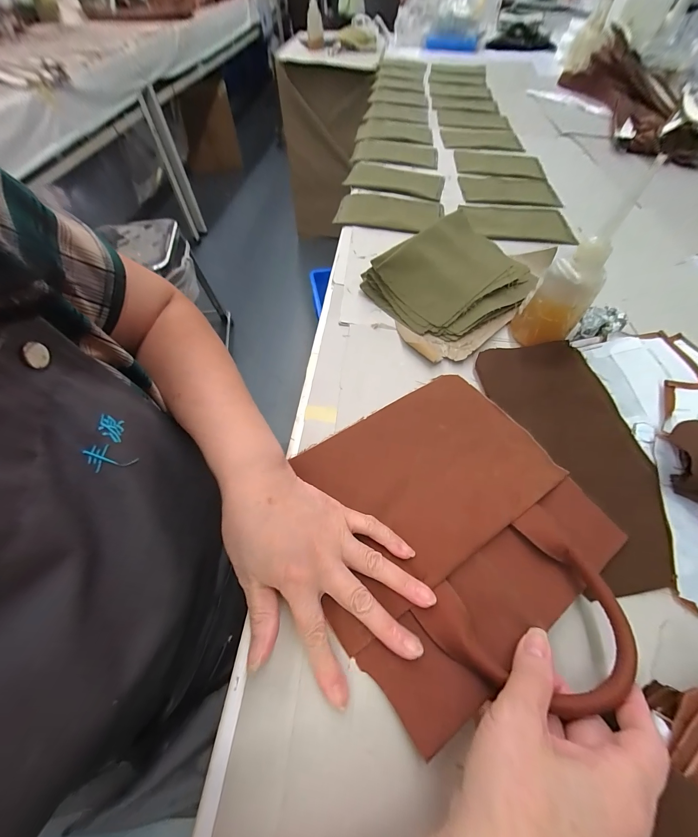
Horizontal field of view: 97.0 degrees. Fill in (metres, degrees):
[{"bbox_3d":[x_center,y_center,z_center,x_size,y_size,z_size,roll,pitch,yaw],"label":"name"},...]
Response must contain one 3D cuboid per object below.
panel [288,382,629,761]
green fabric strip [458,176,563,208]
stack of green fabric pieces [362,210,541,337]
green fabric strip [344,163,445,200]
[{"bbox_3d":[0.090,0.085,0.258,0.242,0.024,0.250,-30,62,-17],"label":"panel"},{"bbox_3d":[0.307,-0.444,0.600,0.176,0.011,0.105,8,62,5],"label":"green fabric strip"},{"bbox_3d":[0.147,-0.202,0.415,0.223,0.054,0.161,-32,63,-18],"label":"stack of green fabric pieces"},{"bbox_3d":[0.090,-0.467,0.604,0.188,0.013,0.112,17,59,8],"label":"green fabric strip"}]

